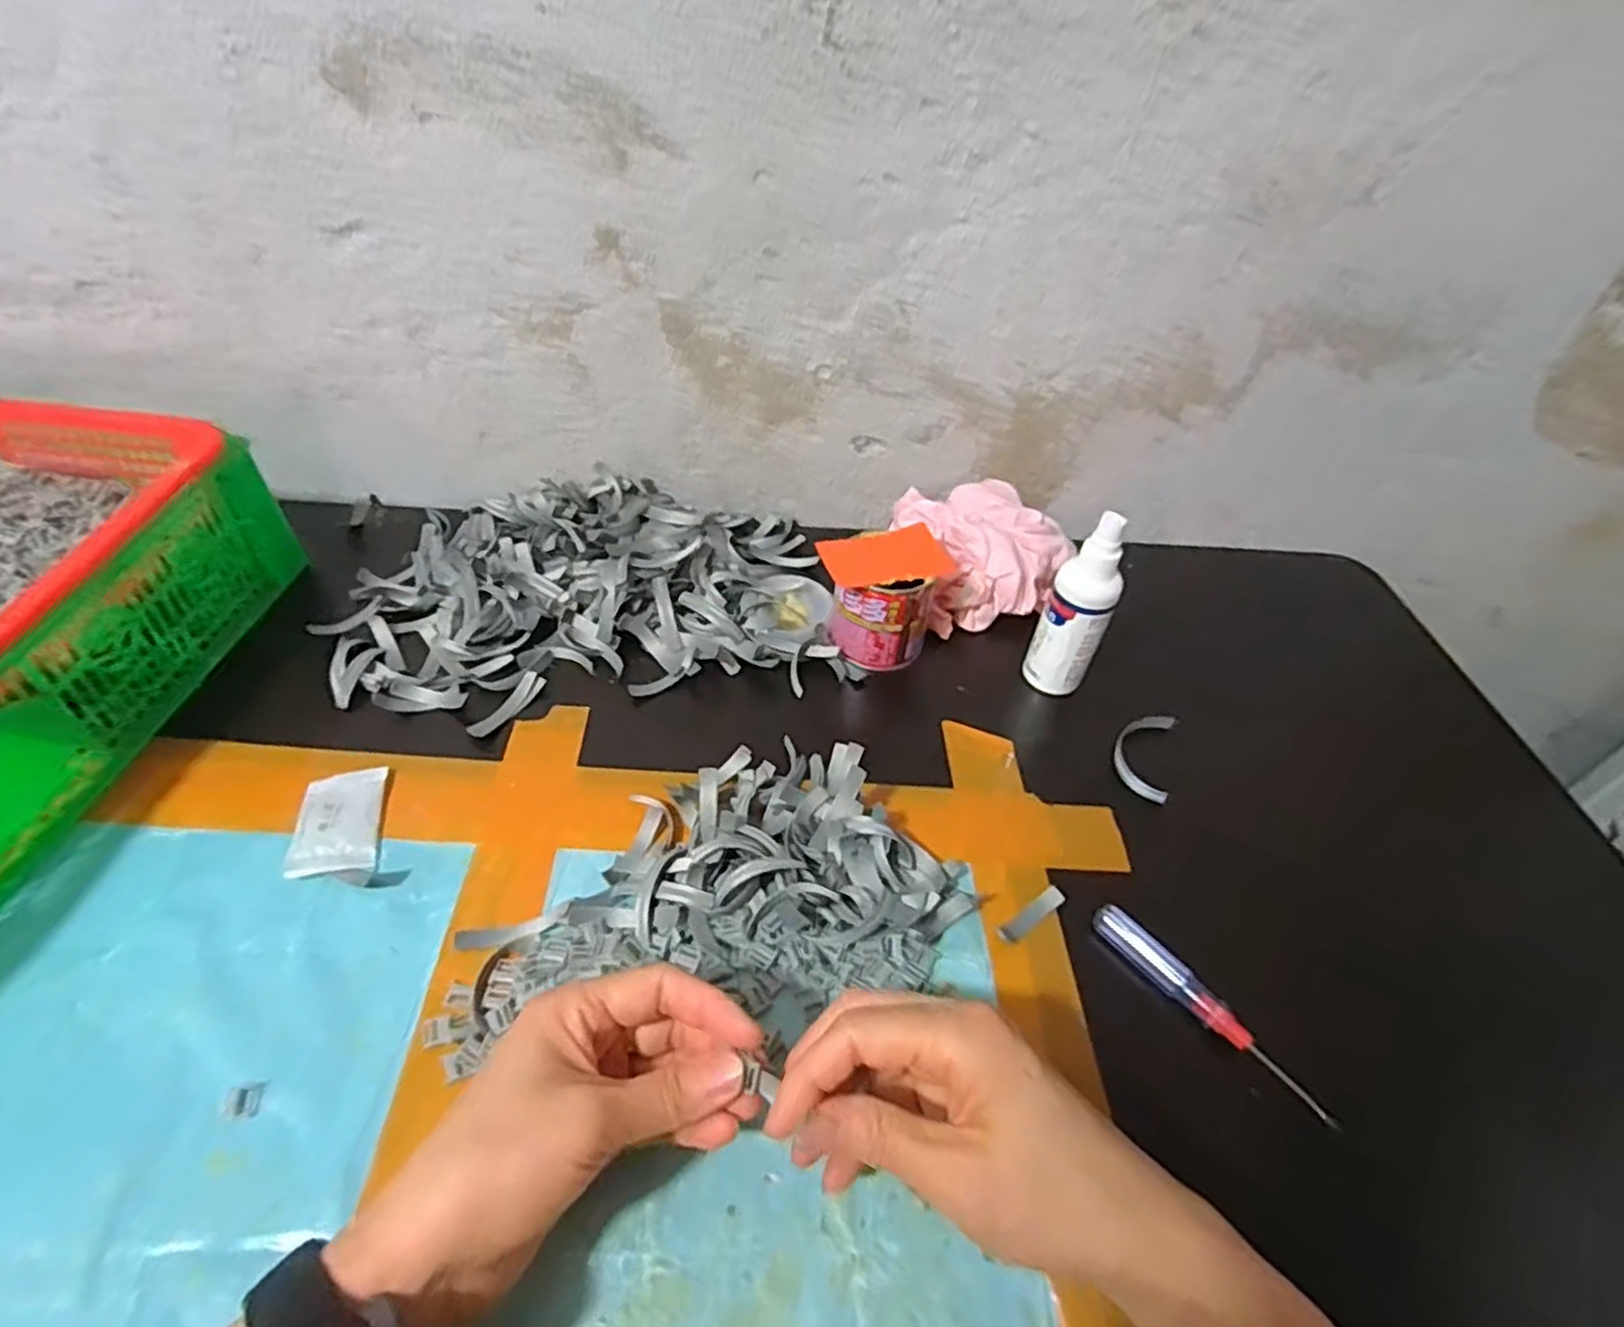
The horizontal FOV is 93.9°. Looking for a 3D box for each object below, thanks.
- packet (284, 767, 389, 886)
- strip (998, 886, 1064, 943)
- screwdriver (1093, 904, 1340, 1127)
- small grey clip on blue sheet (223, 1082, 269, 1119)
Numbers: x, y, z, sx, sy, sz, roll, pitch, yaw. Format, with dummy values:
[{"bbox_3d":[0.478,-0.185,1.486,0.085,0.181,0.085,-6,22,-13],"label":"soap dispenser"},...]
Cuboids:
[{"bbox_3d":[-0.249,0.085,0.399,0.040,0.008,0.072,-9,46,-14],"label":"packet"},{"bbox_3d":[0.113,0.130,0.394,0.043,0.006,0.011,-24,51,-26],"label":"strip"},{"bbox_3d":[0.188,0.163,0.364,0.012,0.013,0.120,-26,52,-28],"label":"screwdriver"},{"bbox_3d":[-0.233,0.179,0.312,0.014,0.004,0.013,-3,45,-8],"label":"small grey clip on blue sheet"}]

